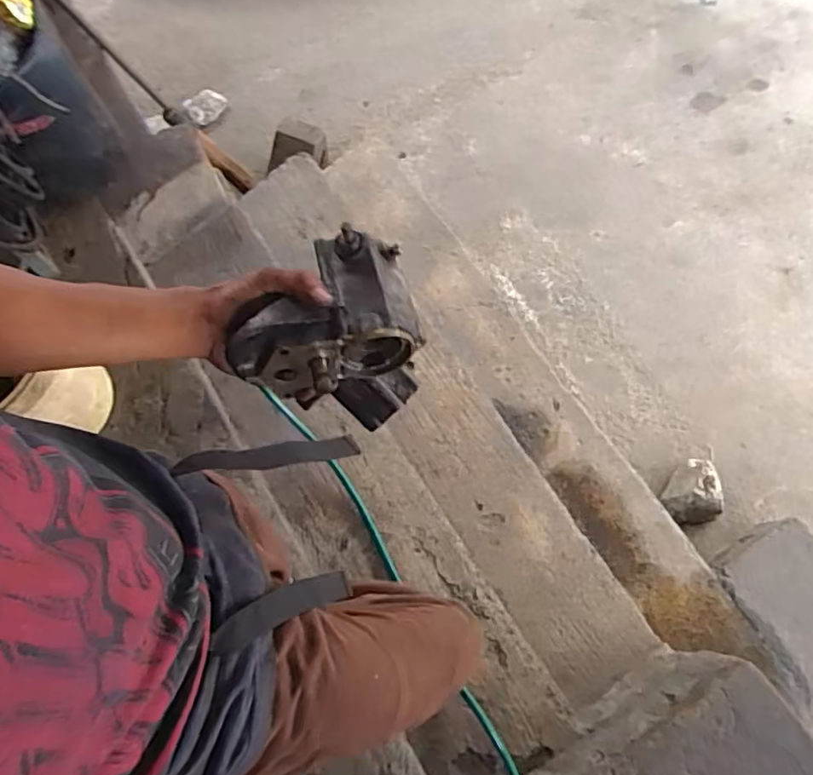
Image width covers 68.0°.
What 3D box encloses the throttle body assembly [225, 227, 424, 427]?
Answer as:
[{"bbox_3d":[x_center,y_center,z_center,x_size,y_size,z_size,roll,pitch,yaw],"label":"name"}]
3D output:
[{"bbox_3d":[-0.068,-0.050,0.554,0.150,0.133,0.128,-1,70,-2],"label":"throttle body assembly"}]

